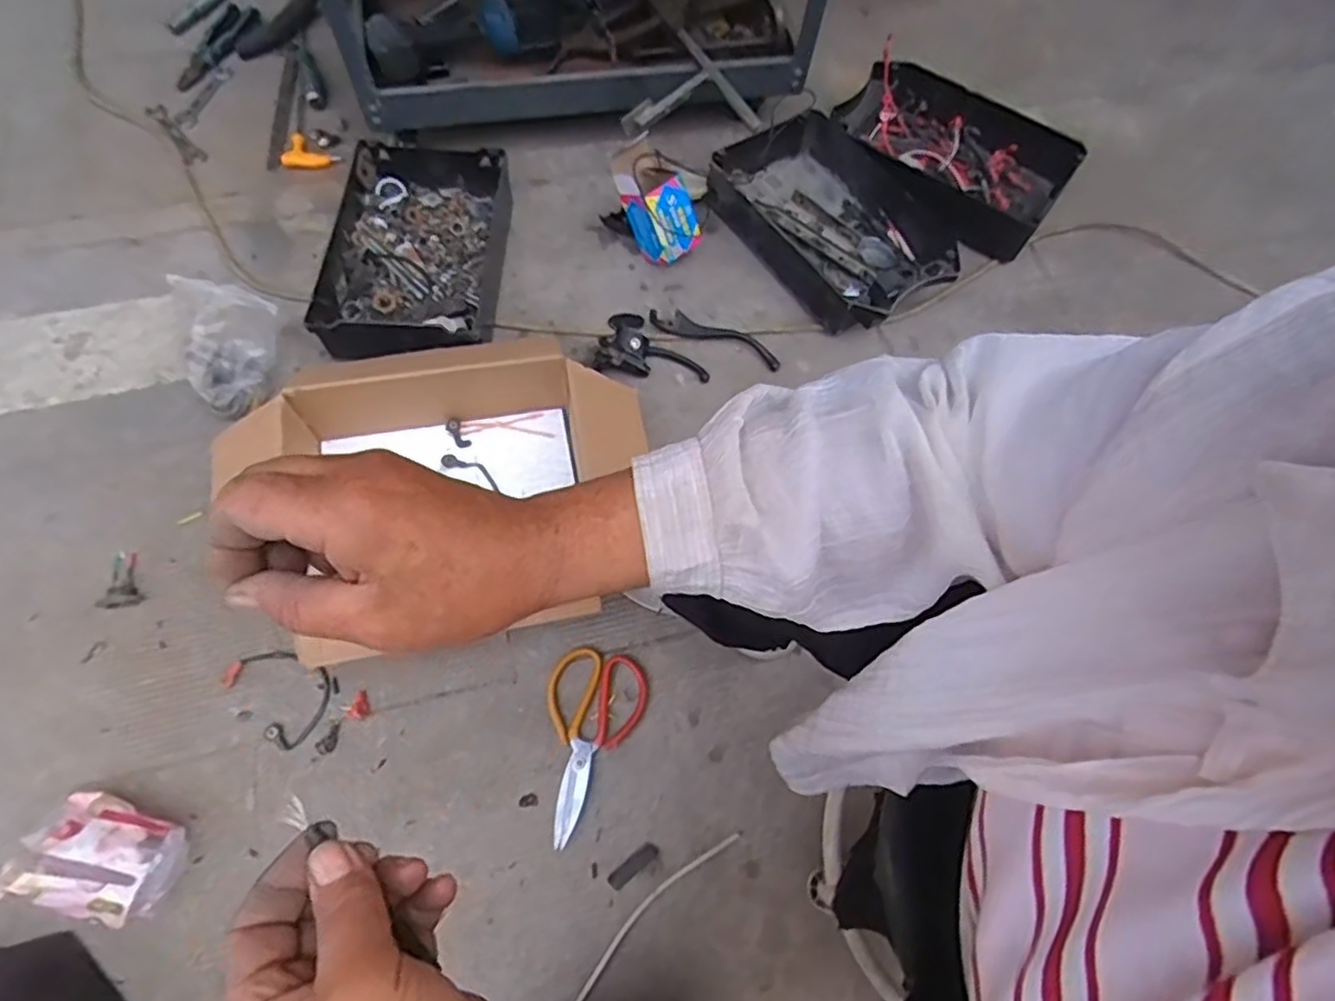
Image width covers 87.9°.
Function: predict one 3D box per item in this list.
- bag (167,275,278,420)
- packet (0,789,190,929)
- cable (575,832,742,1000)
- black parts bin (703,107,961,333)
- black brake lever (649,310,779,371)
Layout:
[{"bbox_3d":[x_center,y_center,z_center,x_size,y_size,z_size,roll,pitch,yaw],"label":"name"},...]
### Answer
[{"bbox_3d":[-0.558,-0.199,0.872,0.127,0.114,0.133,38,71,12],"label":"bag"},{"bbox_3d":[-0.546,0.341,0.666,0.141,0.080,0.091,18,68,5],"label":"packet"},{"bbox_3d":[-0.013,0.420,0.713,0.223,0.010,0.024,-40,75,-16],"label":"cable"},{"bbox_3d":[0.242,-0.422,1.020,0.243,0.091,0.373,-31,73,-14],"label":"black parts bin"},{"bbox_3d":[0.069,-0.232,0.969,0.186,0.034,0.044,19,68,5],"label":"black brake lever"}]

